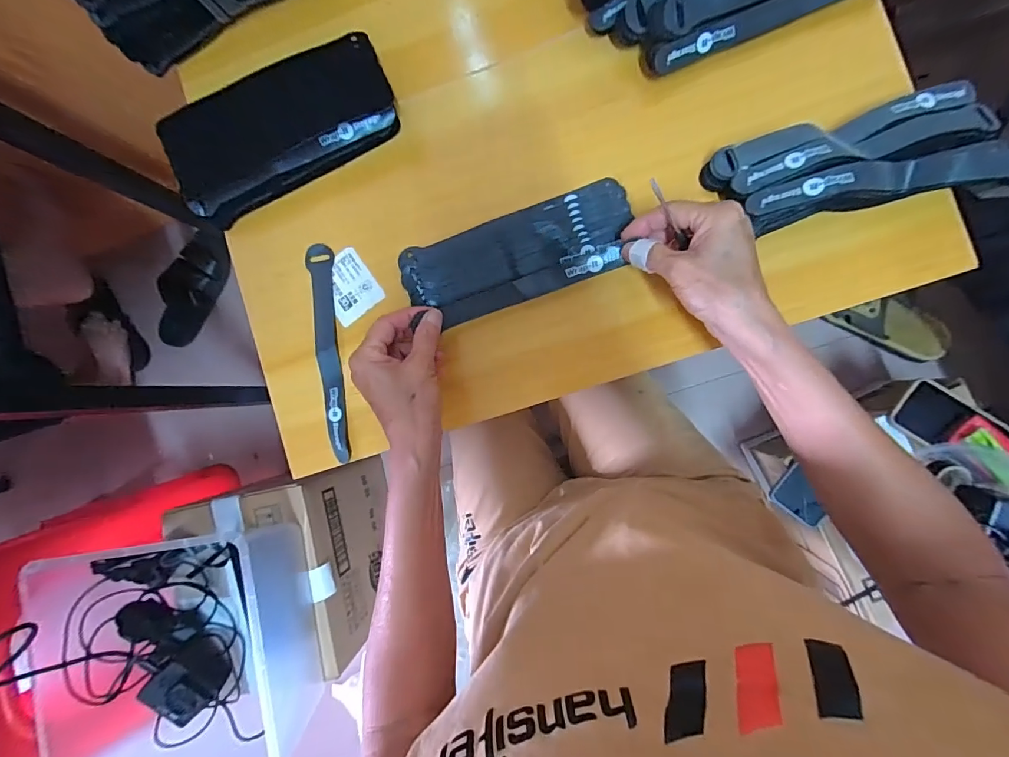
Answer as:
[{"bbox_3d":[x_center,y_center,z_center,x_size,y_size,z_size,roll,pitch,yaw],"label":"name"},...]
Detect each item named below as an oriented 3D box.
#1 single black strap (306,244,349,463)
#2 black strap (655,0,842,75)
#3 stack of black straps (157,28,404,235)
[{"bbox_3d":[-0.160,-0.024,0.403,0.022,0.016,0.195,-6,90,7],"label":"single black strap"},{"bbox_3d":[0.212,-0.288,0.349,0.192,0.021,0.021,-19,88,7],"label":"black strap"},{"bbox_3d":[-0.195,-0.219,0.390,0.203,0.038,0.083,-26,87,6],"label":"stack of black straps"}]

